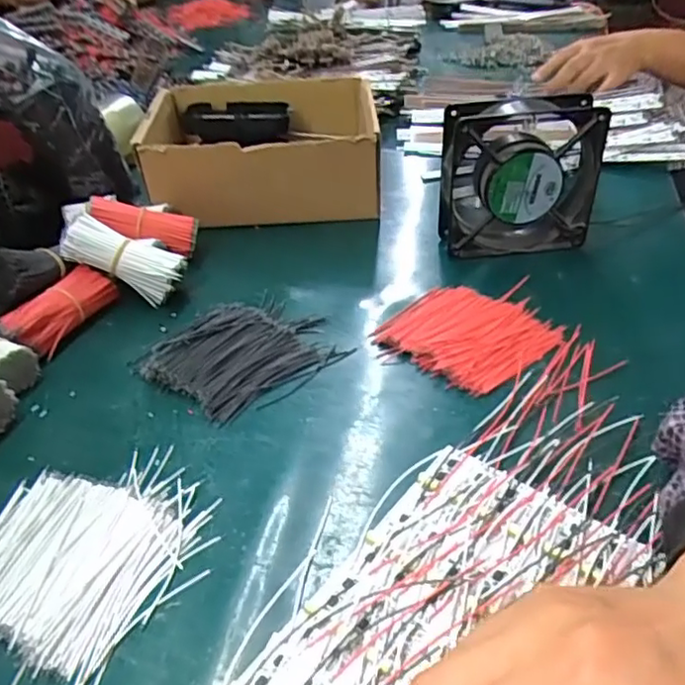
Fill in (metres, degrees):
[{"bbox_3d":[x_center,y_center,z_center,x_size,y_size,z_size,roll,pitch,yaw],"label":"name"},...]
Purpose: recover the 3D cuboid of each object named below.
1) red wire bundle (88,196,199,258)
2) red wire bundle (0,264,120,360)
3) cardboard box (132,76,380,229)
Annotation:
[{"bbox_3d":[-0.169,-0.103,0.529,0.087,0.022,0.026,15,33,-16],"label":"red wire bundle"},{"bbox_3d":[-0.209,-0.023,0.464,0.028,0.035,0.090,16,40,23],"label":"red wire bundle"},{"bbox_3d":[-0.080,-0.194,0.627,0.212,0.088,0.179,-5,37,-4],"label":"cardboard box"}]

